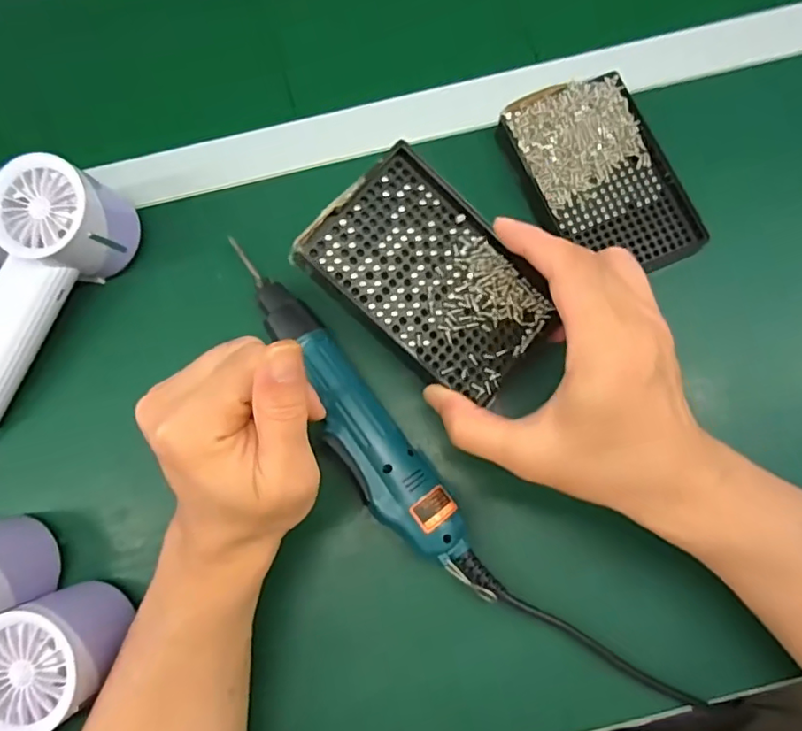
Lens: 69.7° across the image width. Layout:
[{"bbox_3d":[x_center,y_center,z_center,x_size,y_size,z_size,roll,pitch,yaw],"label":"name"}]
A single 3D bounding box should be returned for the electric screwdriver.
[{"bbox_3d":[-0.029,0.032,0.359,0.043,0.042,0.263,-34,79,-5],"label":"electric screwdriver"}]

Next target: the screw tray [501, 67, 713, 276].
[{"bbox_3d":[0.135,-0.126,0.385,0.089,0.015,0.138,-26,78,-3],"label":"screw tray"}]

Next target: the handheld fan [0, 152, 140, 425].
[{"bbox_3d":[-0.242,-0.035,0.371,0.063,0.062,0.194,31,95,6],"label":"handheld fan"}]

